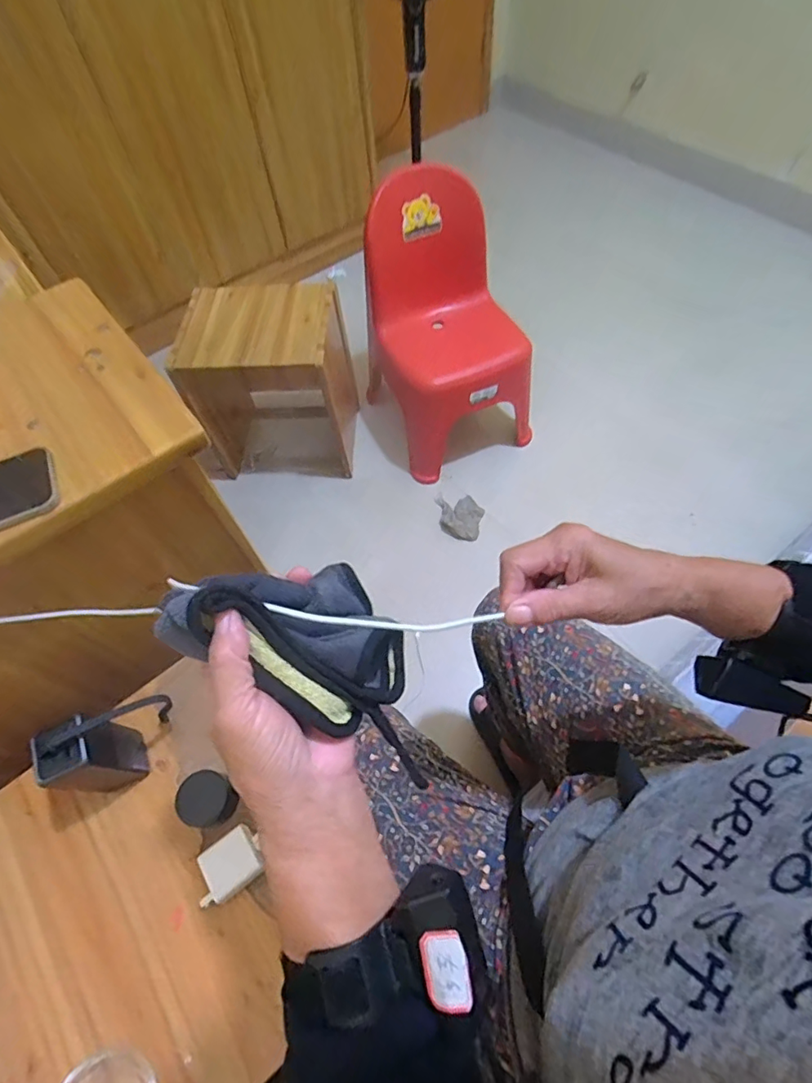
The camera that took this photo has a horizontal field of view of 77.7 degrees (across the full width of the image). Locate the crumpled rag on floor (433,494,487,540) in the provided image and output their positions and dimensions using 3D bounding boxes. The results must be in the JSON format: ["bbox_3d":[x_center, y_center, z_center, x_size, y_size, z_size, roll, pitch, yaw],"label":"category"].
[{"bbox_3d":[0.145,-0.070,1.351,0.129,0.032,0.146,-1,59,3],"label":"crumpled rag on floor"}]

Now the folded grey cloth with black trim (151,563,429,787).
[{"bbox_3d":[-0.063,0.059,0.310,0.154,0.055,0.086,36,54,-16],"label":"folded grey cloth with black trim"}]

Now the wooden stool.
[{"bbox_3d":[-0.350,-0.408,1.329,0.385,0.408,0.282,-2,59,2],"label":"wooden stool"}]

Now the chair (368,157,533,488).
[{"bbox_3d":[0.104,-0.524,1.275,0.359,0.562,0.398,-19,60,-8],"label":"chair"}]

